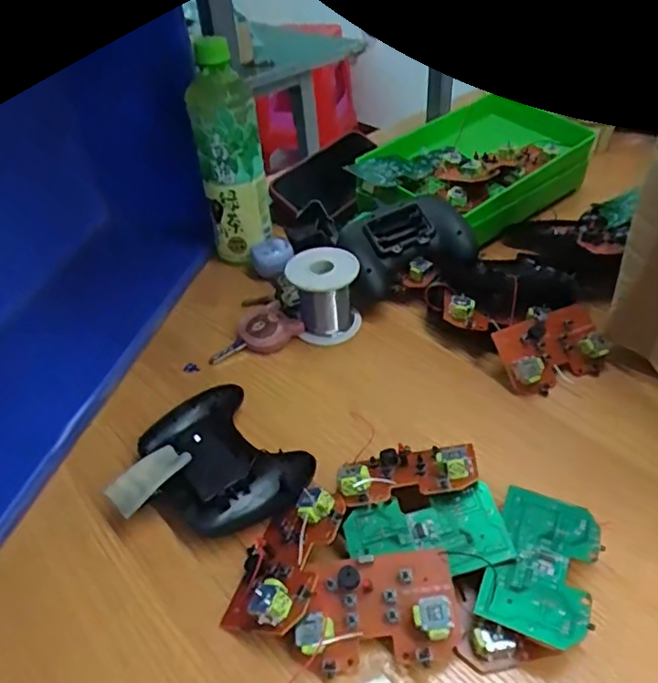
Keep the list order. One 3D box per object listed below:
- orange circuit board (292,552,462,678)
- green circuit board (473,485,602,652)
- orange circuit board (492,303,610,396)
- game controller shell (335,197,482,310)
[{"bbox_3d":[0.025,0.146,0.317,0.086,0.019,0.055,-9,50,6],"label":"orange circuit board"},{"bbox_3d":[0.121,0.124,0.328,0.055,0.004,0.090,17,43,19],"label":"green circuit board"},{"bbox_3d":[0.178,0.004,0.460,0.085,0.015,0.062,-19,78,-13],"label":"orange circuit board"},{"bbox_3d":[0.070,-0.084,0.547,0.122,0.068,0.082,-13,41,-10],"label":"game controller shell"}]

